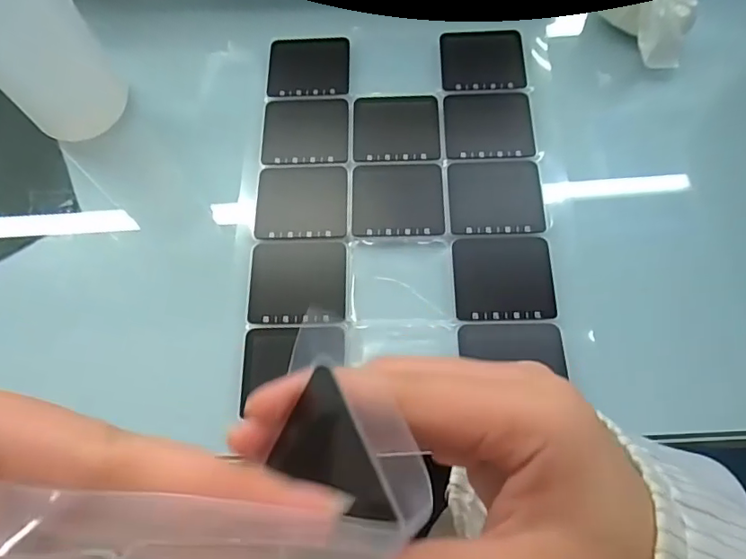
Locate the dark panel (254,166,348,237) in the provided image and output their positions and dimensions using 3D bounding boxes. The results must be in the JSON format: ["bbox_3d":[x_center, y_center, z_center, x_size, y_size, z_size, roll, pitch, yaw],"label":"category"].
[{"bbox_3d":[-0.044,-0.048,0.325,0.055,0.004,0.049,-1,69,1],"label":"dark panel"}]

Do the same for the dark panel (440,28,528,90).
[{"bbox_3d":[0.075,-0.150,0.358,0.055,0.006,0.050,-1,69,1],"label":"dark panel"}]

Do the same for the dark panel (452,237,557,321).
[{"bbox_3d":[0.075,-0.001,0.302,0.055,0.004,0.049,-2,69,3],"label":"dark panel"}]

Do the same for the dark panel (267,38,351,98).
[{"bbox_3d":[-0.044,-0.147,0.362,0.055,0.005,0.051,0,69,1],"label":"dark panel"}]

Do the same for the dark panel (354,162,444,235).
[{"bbox_3d":[0.015,-0.050,0.322,0.055,0.004,0.050,0,69,2],"label":"dark panel"}]

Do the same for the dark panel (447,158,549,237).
[{"bbox_3d":[0.075,-0.050,0.321,0.055,0.007,0.050,-1,69,1],"label":"dark panel"}]

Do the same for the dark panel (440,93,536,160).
[{"bbox_3d":[0.074,-0.100,0.339,0.055,0.005,0.050,-1,69,1],"label":"dark panel"}]

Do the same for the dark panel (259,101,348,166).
[{"bbox_3d":[-0.044,-0.097,0.344,0.055,0.005,0.050,-1,69,1],"label":"dark panel"}]

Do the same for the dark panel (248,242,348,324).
[{"bbox_3d":[-0.043,0.001,0.307,0.055,0.004,0.049,-1,69,1],"label":"dark panel"}]

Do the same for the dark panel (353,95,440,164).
[{"bbox_3d":[0.015,-0.099,0.342,0.055,0.005,0.050,-1,69,1],"label":"dark panel"}]

